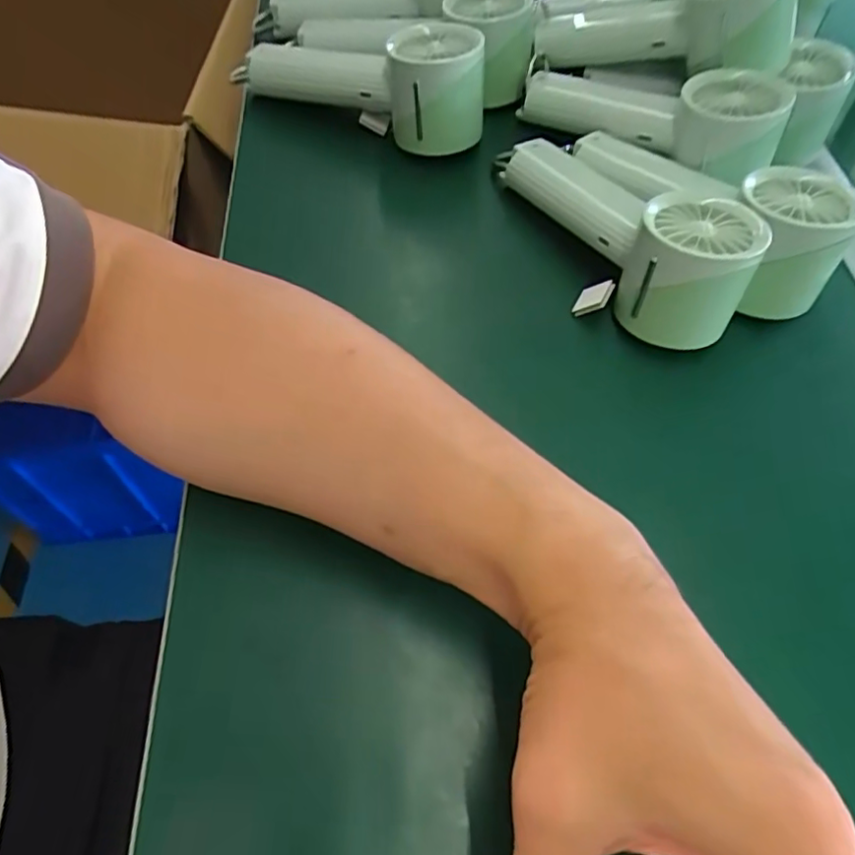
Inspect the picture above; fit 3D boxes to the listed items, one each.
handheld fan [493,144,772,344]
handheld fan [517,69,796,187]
[{"bbox_3d":[0.113,-0.127,0.348,0.060,0.058,0.173,-21,62,-15],"label":"handheld fan"},{"bbox_3d":[0.148,-0.208,0.402,0.074,0.053,0.165,-39,52,-23],"label":"handheld fan"}]

